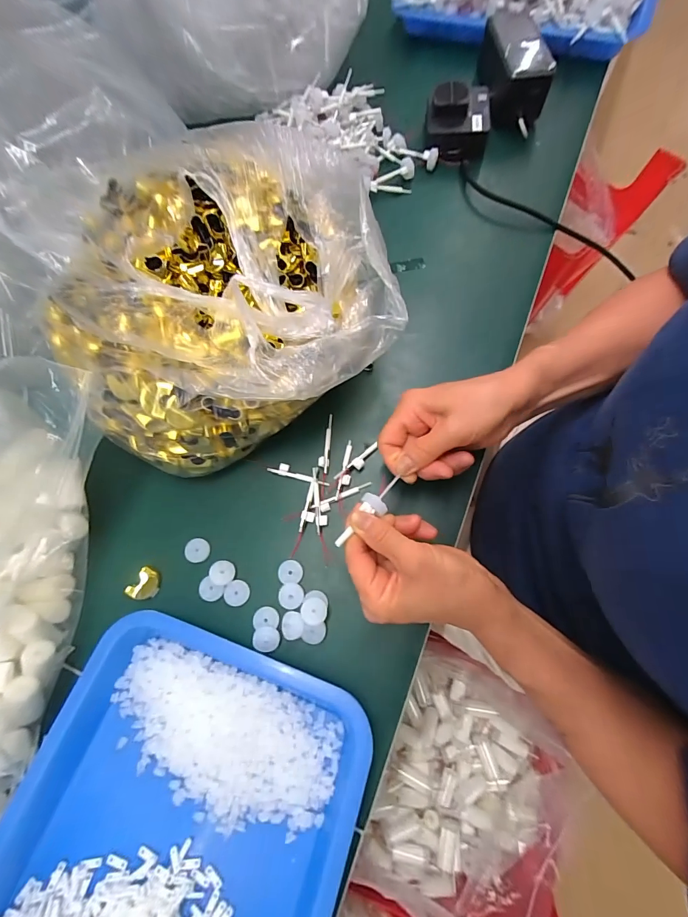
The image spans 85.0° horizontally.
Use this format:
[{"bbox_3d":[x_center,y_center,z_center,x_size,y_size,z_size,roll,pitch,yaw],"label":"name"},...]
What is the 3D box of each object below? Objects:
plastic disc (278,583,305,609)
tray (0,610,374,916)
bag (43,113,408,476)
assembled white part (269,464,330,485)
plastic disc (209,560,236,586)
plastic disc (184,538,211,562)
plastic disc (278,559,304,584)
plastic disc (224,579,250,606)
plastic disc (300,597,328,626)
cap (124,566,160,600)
[{"bbox_3d":[-0.044,0.116,0.316,0.021,0.004,0.020,-1,66,2],"label":"plastic disc"},{"bbox_3d":[-0.126,0.279,0.249,0.229,0.032,0.286,16,67,10],"label":"tray"},{"bbox_3d":[-0.101,-0.137,0.328,0.260,0.141,0.253,-13,66,-3],"label":"bag"},{"bbox_3d":[-0.042,0.014,0.351,0.058,0.005,0.011,14,67,9],"label":"assembled white part"},{"bbox_3d":[-0.106,0.099,0.326,0.021,0.005,0.020,-1,66,2],"label":"plastic disc"},{"bbox_3d":[-0.131,0.082,0.337,0.020,0.006,0.021,-1,66,2],"label":"plastic disc"},{"bbox_3d":[-0.046,0.098,0.324,0.020,0.004,0.020,-1,66,2],"label":"plastic disc"},{"bbox_3d":[-0.093,0.116,0.324,0.021,0.004,0.021,-2,65,2],"label":"plastic disc"},{"bbox_3d":[-0.024,0.124,0.304,0.021,0.004,0.020,3,55,-5],"label":"plastic disc"},{"bbox_3d":[-0.173,0.110,0.327,0.018,0.017,0.026,30,70,15],"label":"cap"}]

